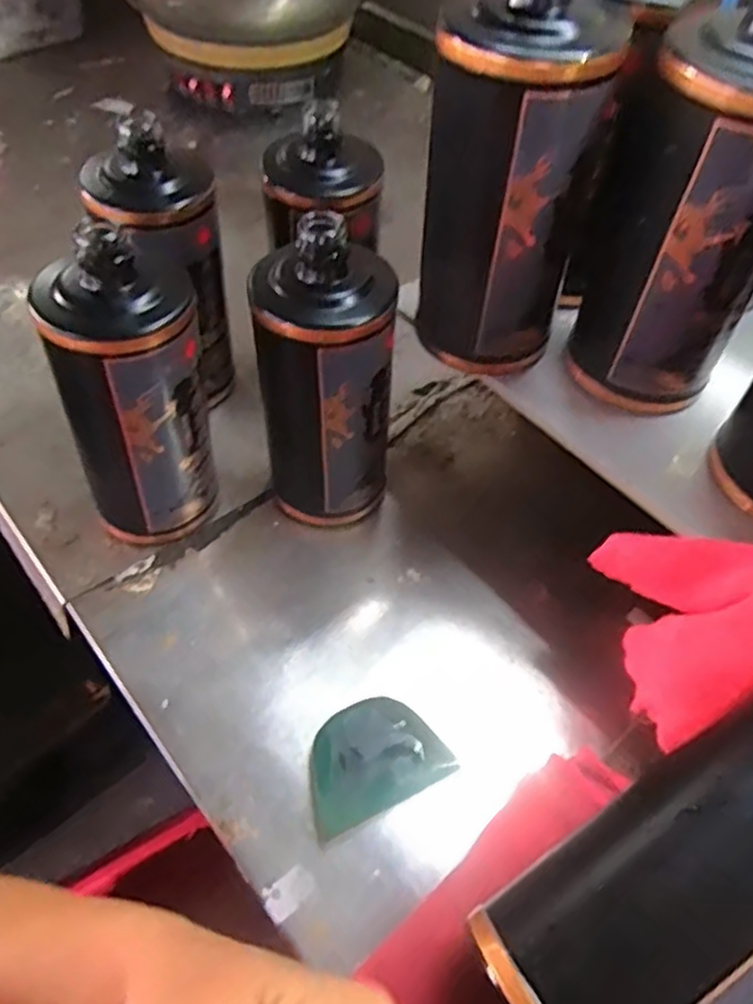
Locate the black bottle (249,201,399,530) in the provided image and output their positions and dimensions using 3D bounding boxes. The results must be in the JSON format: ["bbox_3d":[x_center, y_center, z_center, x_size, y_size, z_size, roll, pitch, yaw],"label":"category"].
[{"bbox_3d":[-0.028,-0.065,0.414,0.078,0.183,0.072,-3,56,-2],"label":"black bottle"}]

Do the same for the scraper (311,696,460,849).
[{"bbox_3d":[-0.004,0.137,0.375,0.077,0.008,0.056,-25,60,-18],"label":"scraper"}]

